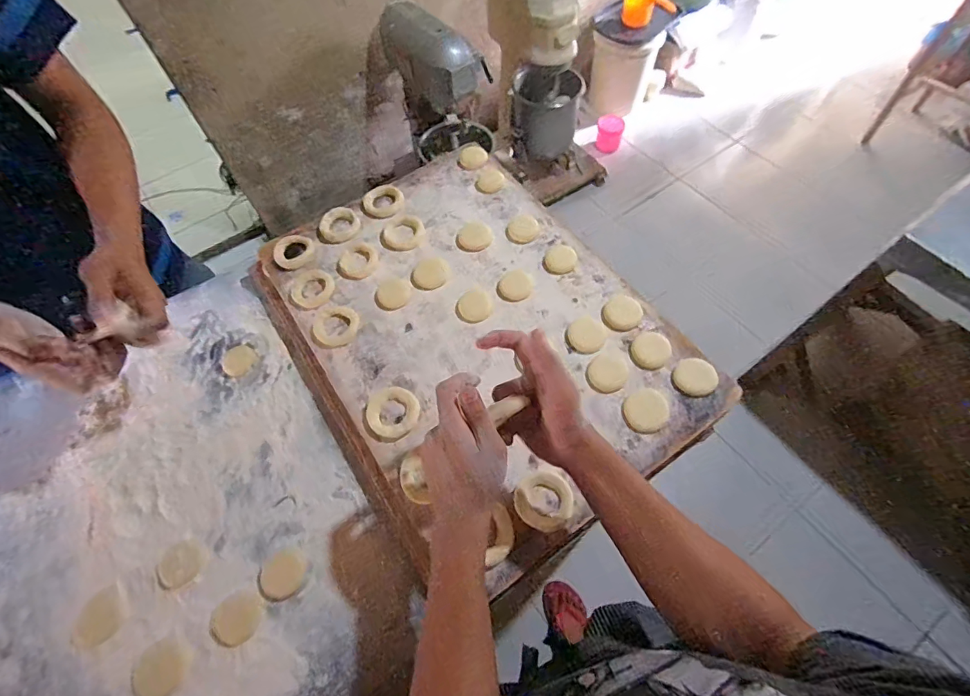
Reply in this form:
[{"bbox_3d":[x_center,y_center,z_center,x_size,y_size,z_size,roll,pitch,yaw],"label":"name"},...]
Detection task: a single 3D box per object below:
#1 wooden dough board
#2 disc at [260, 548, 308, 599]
[{"bbox_3d":[-0.024,-0.038,0.647,0.445,0.056,0.594,-33,67,-15],"label":"wooden dough board"},{"bbox_3d":[-0.236,0.264,0.533,0.051,0.004,0.048,-1,63,1],"label":"disc"}]

